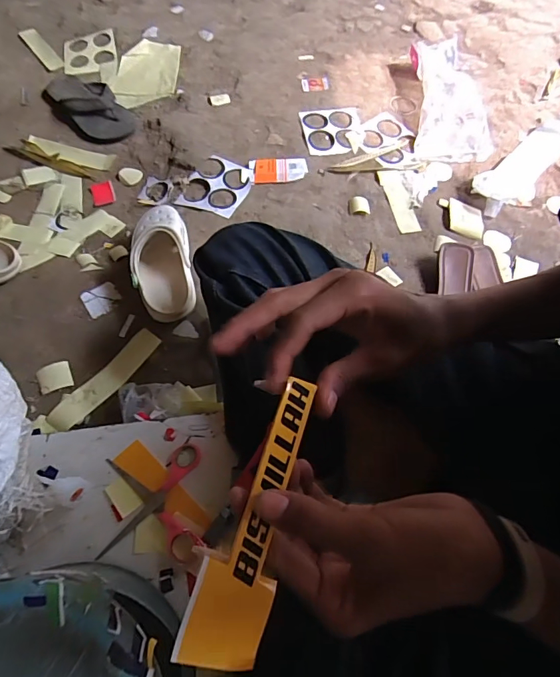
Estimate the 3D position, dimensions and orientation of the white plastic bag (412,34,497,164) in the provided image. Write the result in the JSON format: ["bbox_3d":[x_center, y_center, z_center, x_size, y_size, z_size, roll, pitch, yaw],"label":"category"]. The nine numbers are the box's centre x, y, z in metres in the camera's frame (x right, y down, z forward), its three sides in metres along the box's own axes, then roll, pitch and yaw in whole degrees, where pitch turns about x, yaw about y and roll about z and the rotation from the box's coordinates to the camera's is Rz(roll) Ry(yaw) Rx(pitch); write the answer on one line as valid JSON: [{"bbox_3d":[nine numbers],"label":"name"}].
[{"bbox_3d":[0.394,-0.559,1.000,0.171,0.057,0.364,5,63,0],"label":"white plastic bag"}]

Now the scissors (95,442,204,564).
[{"bbox_3d":[-0.147,0.190,0.499,0.107,0.007,0.127,-4,63,-4],"label":"scissors"}]

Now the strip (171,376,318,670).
[{"bbox_3d":[-0.016,0.095,0.242,0.043,0.010,0.153,16,71,-7],"label":"strip"}]

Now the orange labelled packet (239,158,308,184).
[{"bbox_3d":[-0.012,-0.352,0.893,0.134,0.013,0.063,-7,63,-6],"label":"orange labelled packet"}]

